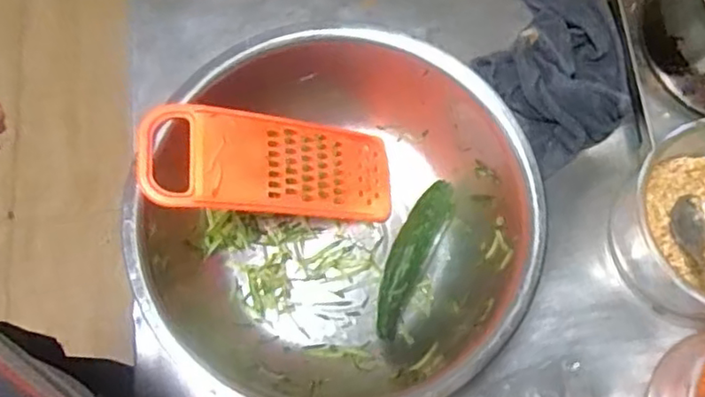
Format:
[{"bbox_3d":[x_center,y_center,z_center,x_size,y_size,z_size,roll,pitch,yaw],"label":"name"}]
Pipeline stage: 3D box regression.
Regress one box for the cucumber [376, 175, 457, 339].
[{"bbox_3d":[0.055,0.055,0.588,0.036,0.033,0.153,27,75,7],"label":"cucumber"}]

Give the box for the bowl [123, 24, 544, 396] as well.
[{"bbox_3d":[0.000,0.027,0.565,0.289,0.121,0.317,0,74,-1],"label":"bowl"}]

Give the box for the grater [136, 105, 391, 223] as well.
[{"bbox_3d":[-0.066,-0.027,0.564,0.235,0.031,0.087,6,71,-31],"label":"grater"}]

